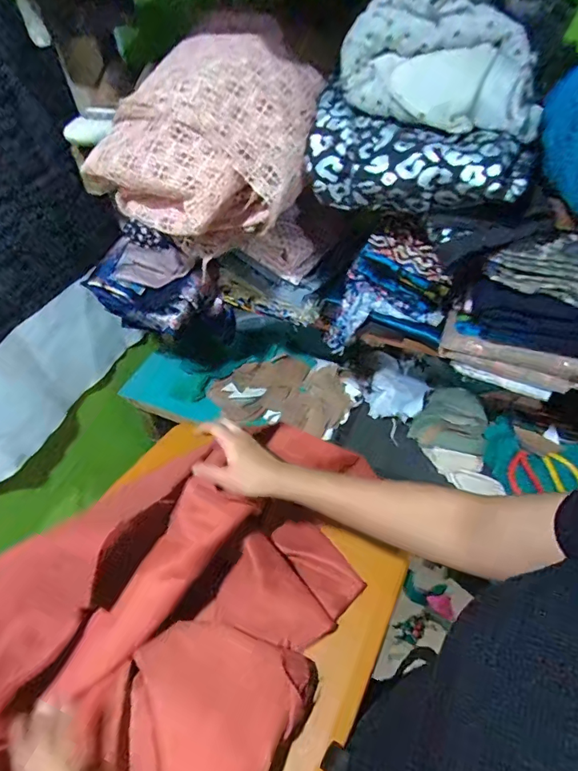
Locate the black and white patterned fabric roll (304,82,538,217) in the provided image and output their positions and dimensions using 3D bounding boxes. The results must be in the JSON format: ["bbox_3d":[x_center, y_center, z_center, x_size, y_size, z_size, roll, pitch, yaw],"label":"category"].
[{"bbox_3d":[0.138,-0.267,0.532,0.274,0.092,0.106,22,53,25],"label":"black and white patterned fabric roll"}]

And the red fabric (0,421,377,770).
[{"bbox_3d":[-0.182,0.316,0.478,0.325,0.157,0.728,24,54,27],"label":"red fabric"}]

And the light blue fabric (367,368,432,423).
[{"bbox_3d":[0.223,0.019,0.922,0.113,0.052,0.104,-3,46,4],"label":"light blue fabric"}]

